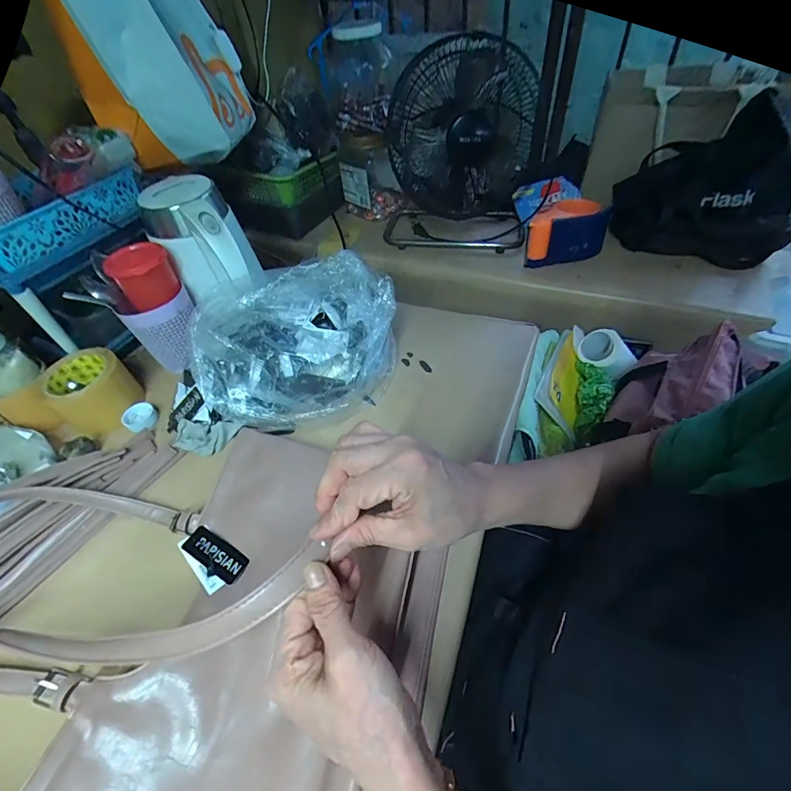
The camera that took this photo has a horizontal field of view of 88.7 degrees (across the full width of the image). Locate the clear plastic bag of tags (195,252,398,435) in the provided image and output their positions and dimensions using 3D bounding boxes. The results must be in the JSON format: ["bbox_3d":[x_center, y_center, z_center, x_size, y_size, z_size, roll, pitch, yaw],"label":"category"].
[{"bbox_3d":[-0.126,-0.068,0.542,0.245,0.127,0.210,-1,49,5],"label":"clear plastic bag of tags"}]

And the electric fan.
[{"bbox_3d":[0.117,-0.464,0.755,0.264,0.297,0.197,3,49,9],"label":"electric fan"}]

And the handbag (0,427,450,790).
[{"bbox_3d":[-0.215,0.160,0.345,0.495,0.163,0.379,14,52,18],"label":"handbag"}]

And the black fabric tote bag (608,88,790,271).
[{"bbox_3d":[0.526,-0.354,0.686,0.270,0.204,0.121,11,51,16],"label":"black fabric tote bag"}]

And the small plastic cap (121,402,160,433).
[{"bbox_3d":[-0.353,0.031,0.563,0.038,0.023,0.042,27,57,27],"label":"small plastic cap"}]

